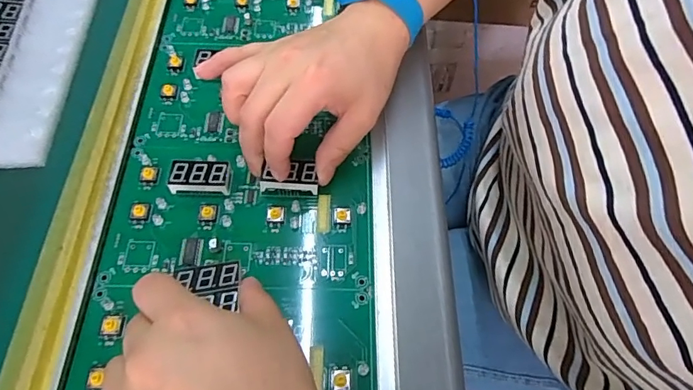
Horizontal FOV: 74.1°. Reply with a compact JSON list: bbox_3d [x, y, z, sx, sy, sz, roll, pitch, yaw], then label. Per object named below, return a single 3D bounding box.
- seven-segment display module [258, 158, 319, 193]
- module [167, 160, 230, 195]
[{"bbox_3d":[-0.039,-0.013,0.307,0.038,0.013,0.020,-5,61,-5],"label":"seven-segment display module"},{"bbox_3d":[-0.099,-0.012,0.309,0.040,0.012,0.021,-1,61,-3],"label":"module"}]

